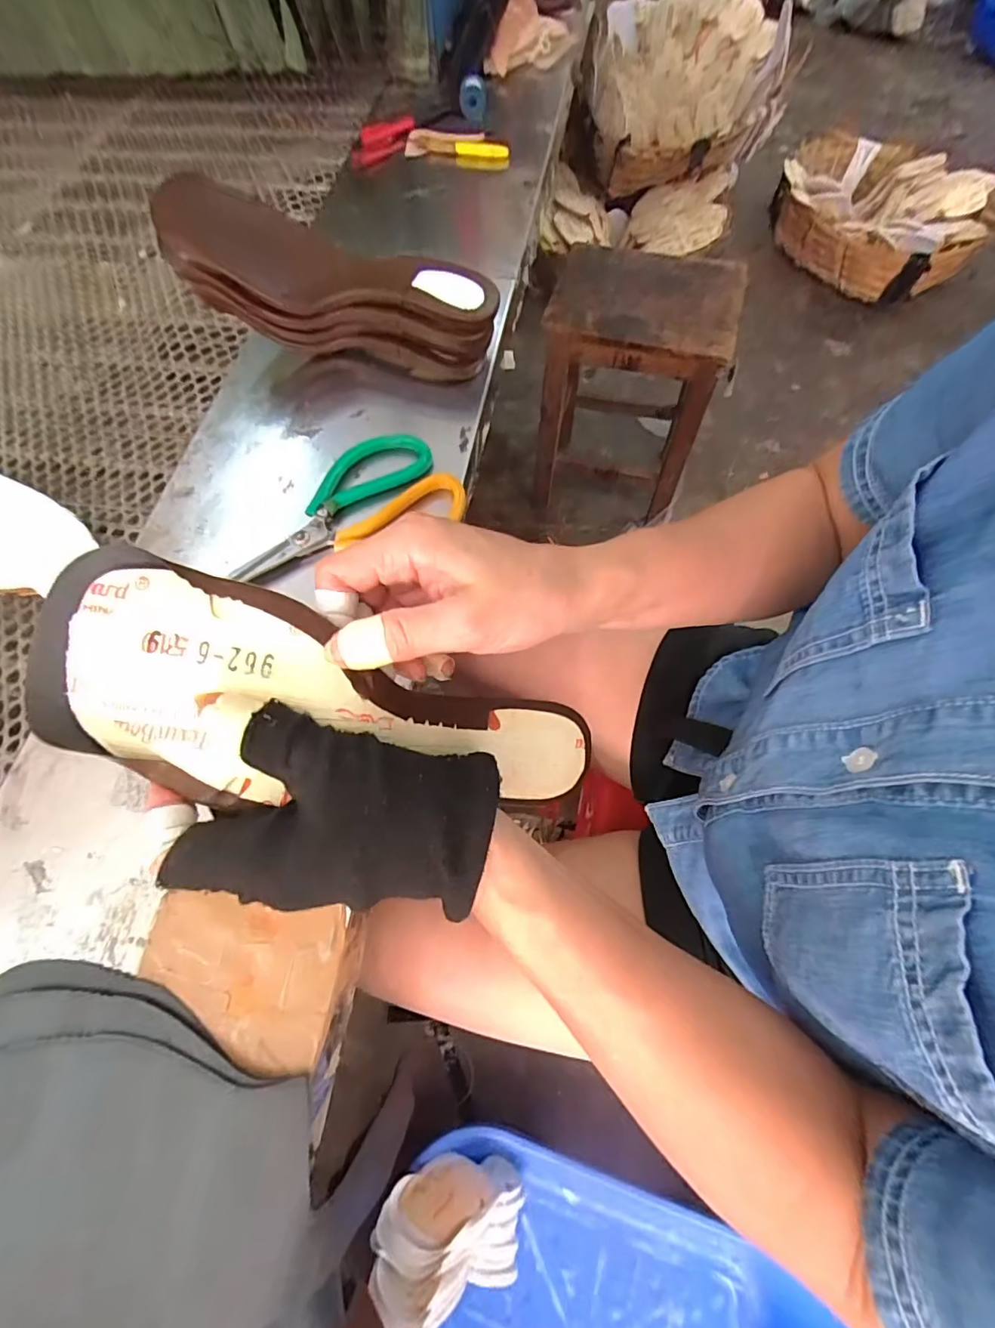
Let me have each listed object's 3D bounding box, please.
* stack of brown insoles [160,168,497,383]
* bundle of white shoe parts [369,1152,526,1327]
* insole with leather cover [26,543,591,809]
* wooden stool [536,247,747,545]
[{"bbox_3d":[-0.129,-0.305,0.418,0.250,0.098,0.072,11,64,-11],"label":"stack of brown insoles"},{"bbox_3d":[-0.044,0.725,0.657,0.081,0.266,0.133,3,61,37],"label":"bundle of white shoe parts"},{"bbox_3d":[-0.061,0.023,0.229,0.245,0.051,0.081,17,62,-25],"label":"insole with leather cover"},{"bbox_3d":[0.259,-0.517,1.111,0.330,0.532,0.240,10,67,6],"label":"wooden stool"}]

